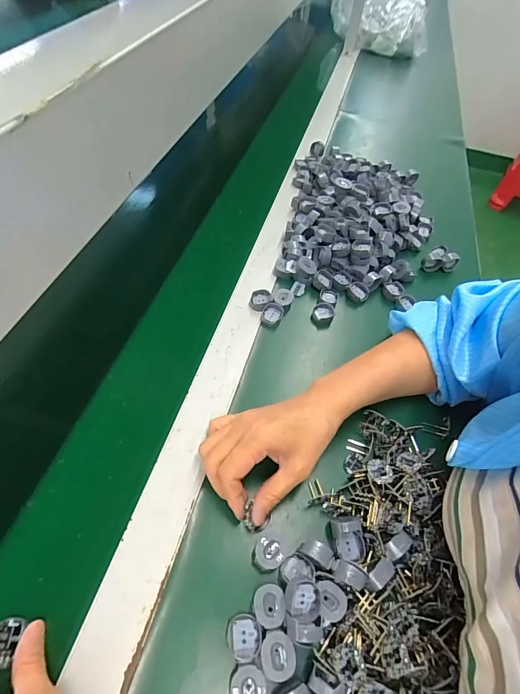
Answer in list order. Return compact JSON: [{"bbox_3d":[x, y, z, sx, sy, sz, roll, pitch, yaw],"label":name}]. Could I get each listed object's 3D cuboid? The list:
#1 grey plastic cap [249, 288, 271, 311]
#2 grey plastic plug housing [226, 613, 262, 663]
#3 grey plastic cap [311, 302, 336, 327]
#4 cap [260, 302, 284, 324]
[{"bbox_3d":[0.000,-0.061,0.495,0.026,0.014,0.029,9,53,-1],"label":"grey plastic cap"},{"bbox_3d":[-0.012,0.221,0.288,0.025,0.011,0.027,7,53,1],"label":"grey plastic plug housing"},{"bbox_3d":[0.083,-0.042,0.499,0.028,0.017,0.032,22,54,9],"label":"grey plastic cap"},{"bbox_3d":[0.015,-0.041,0.485,0.027,0.015,0.029,3,54,-5],"label":"cap"}]

